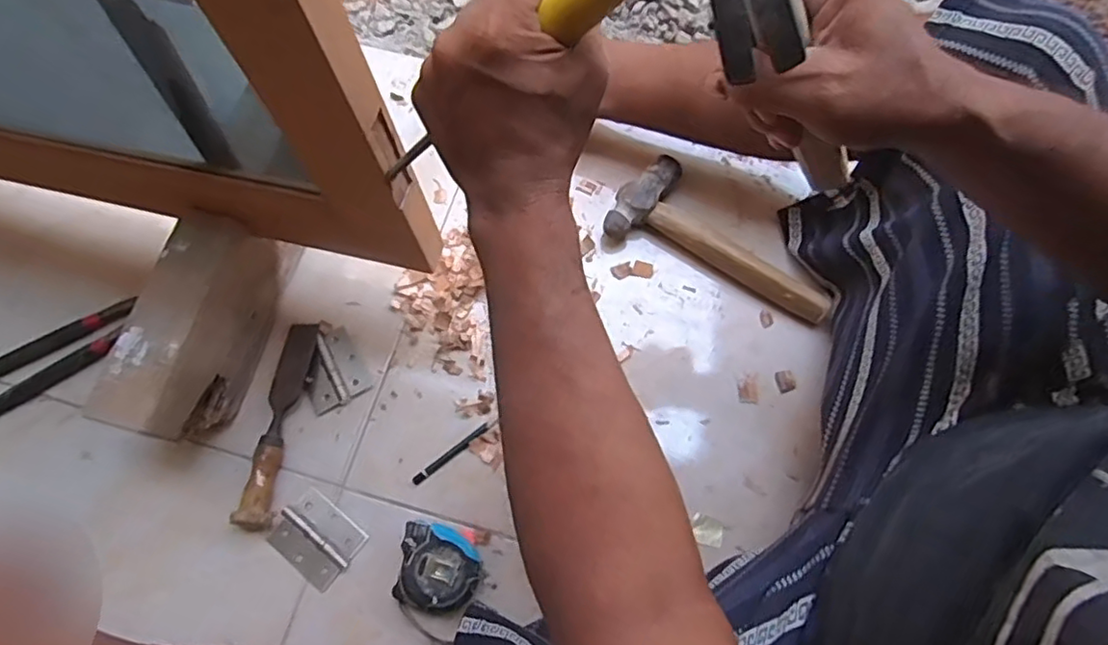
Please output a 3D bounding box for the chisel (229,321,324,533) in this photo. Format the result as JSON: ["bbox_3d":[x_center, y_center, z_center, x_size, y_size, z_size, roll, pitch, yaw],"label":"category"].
[{"bbox_3d":[-0.263,0.092,0.587,0.033,0.027,0.196,7,71,2],"label":"chisel"}]

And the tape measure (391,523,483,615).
[{"bbox_3d":[-0.099,0.219,0.542,0.072,0.036,0.080,9,71,2],"label":"tape measure"}]

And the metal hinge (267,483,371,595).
[{"bbox_3d":[-0.217,0.197,0.563,0.077,0.004,0.061,37,74,11],"label":"metal hinge"}]

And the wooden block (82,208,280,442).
[{"bbox_3d":[-0.324,0.008,0.567,0.070,0.120,0.193,13,71,4],"label":"wooden block"}]

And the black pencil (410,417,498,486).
[{"bbox_3d":[-0.094,0.121,0.590,0.097,0.004,0.009,-38,75,-13],"label":"black pencil"}]

